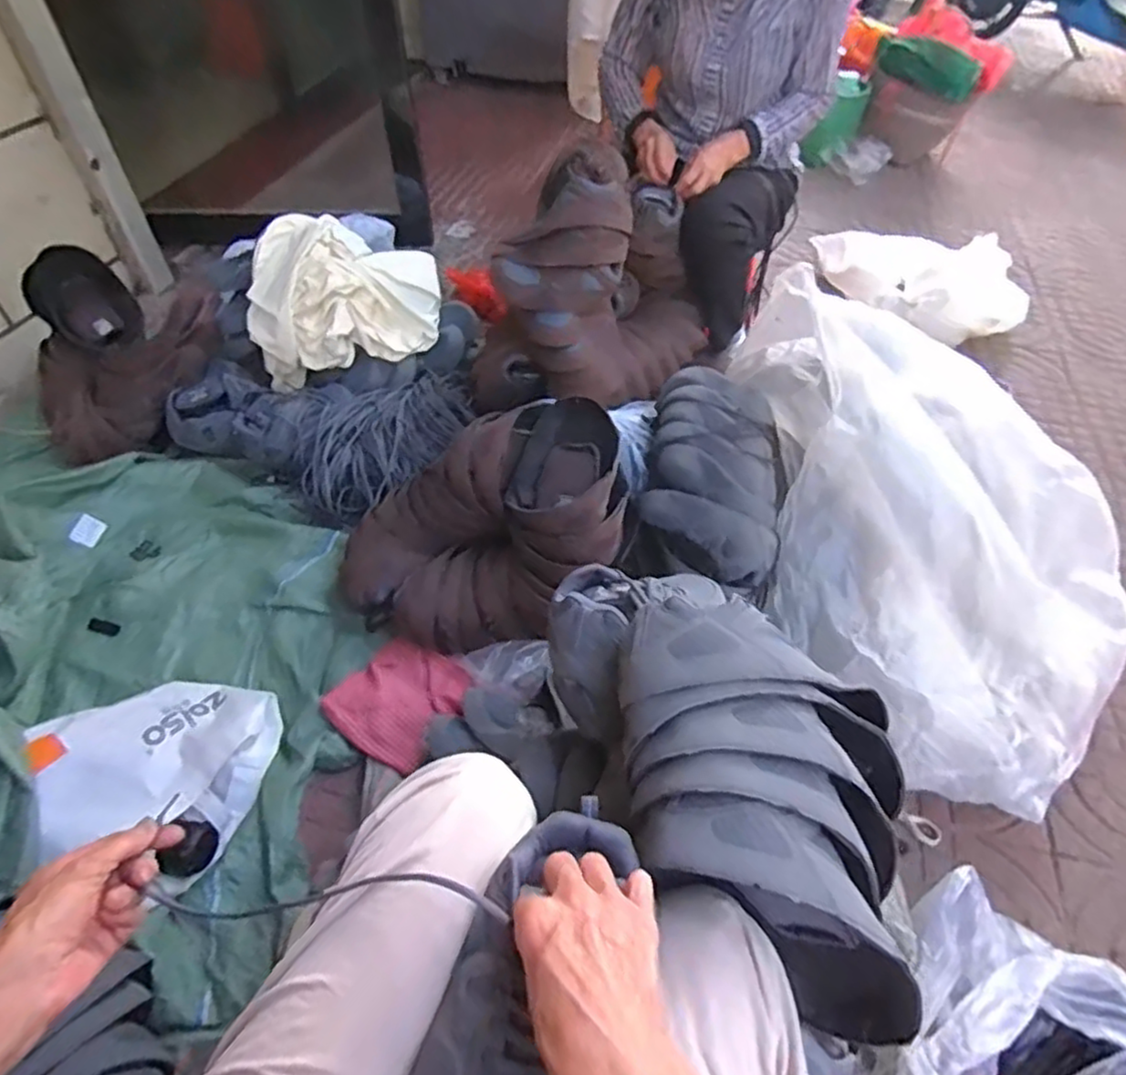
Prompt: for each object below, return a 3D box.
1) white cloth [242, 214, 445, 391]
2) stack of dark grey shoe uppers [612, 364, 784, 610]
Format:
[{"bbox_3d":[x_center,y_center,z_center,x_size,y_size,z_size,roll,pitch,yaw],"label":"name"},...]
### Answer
[{"bbox_3d":[-0.409,-0.451,1.292,0.353,0.197,0.241,-15,50,-10],"label":"white cloth"},{"bbox_3d":[0.222,-0.087,1.035,0.212,0.171,0.302,10,50,11],"label":"stack of dark grey shoe uppers"}]

